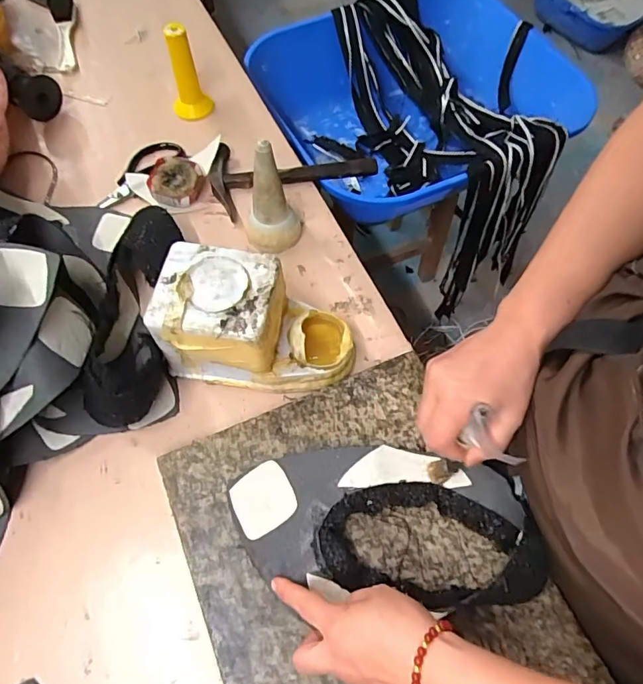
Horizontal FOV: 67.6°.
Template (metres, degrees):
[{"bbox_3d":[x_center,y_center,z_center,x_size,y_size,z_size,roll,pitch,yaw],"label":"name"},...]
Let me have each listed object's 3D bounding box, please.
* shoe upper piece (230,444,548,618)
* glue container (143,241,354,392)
[{"bbox_3d":[0.051,0.168,0.442,0.270,0.071,0.145,2,63,8],"label":"shoe upper piece"},{"bbox_3d":[-0.064,-0.018,0.513,0.197,0.120,0.103,9,63,1],"label":"glue container"}]

